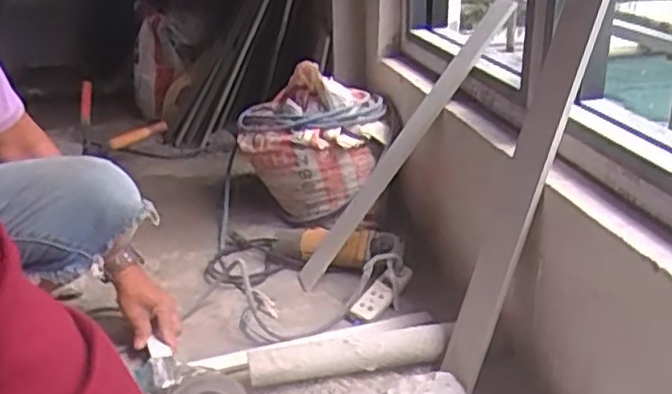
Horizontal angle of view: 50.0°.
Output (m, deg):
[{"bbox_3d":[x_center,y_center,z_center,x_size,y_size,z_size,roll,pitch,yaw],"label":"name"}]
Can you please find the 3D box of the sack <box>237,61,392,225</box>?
[{"bbox_3d":[-0.045,-0.100,1.435,0.294,0.280,0.171,-3,24,-2],"label":"sack"}]

